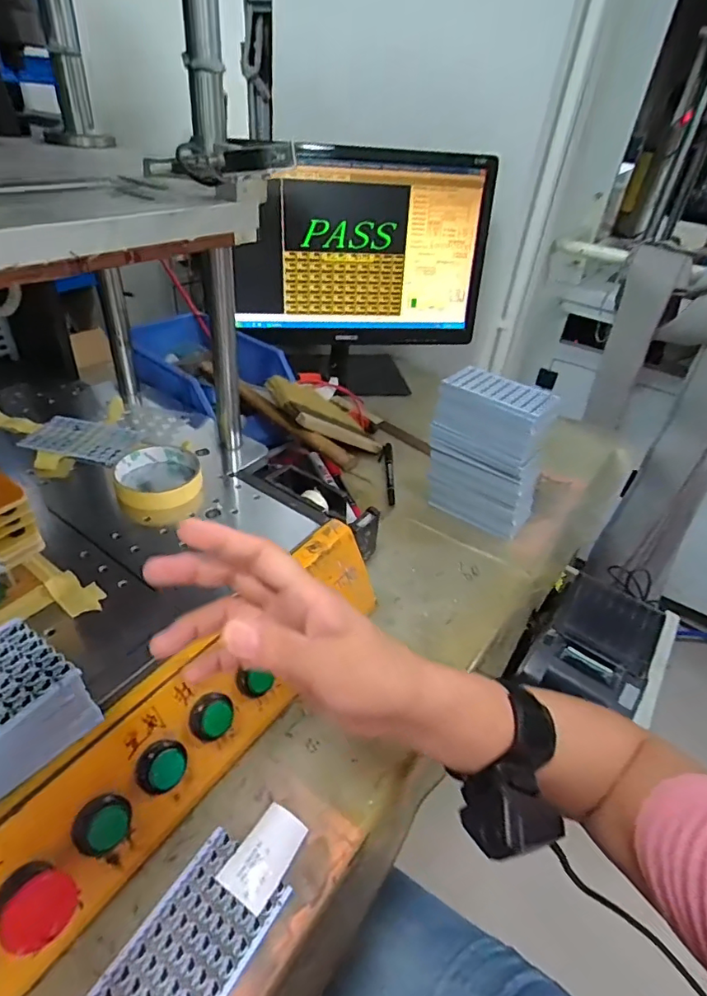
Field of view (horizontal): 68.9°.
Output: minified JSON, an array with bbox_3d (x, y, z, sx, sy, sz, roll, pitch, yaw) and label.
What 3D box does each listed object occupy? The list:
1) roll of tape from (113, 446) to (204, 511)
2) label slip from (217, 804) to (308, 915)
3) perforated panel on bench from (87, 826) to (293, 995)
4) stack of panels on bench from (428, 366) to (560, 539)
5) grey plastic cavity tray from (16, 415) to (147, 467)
[{"bbox_3d":[-0.190,-0.021,0.506,0.081,0.016,0.081,5,38,-4],"label":"roll of tape"},{"bbox_3d":[-0.059,0.237,0.345,0.035,0.009,0.055,25,41,22],"label":"label slip"},{"bbox_3d":[-0.098,0.269,0.306,0.065,0.004,0.111,26,42,22],"label":"perforated panel on bench"},{"bbox_3d":[0.159,-0.049,0.608,0.126,0.175,0.065,33,45,29],"label":"stack of panels on bench"},{"bbox_3d":[-0.293,-0.065,0.560,0.108,0.004,0.070,12,38,6],"label":"grey plastic cavity tray"}]

